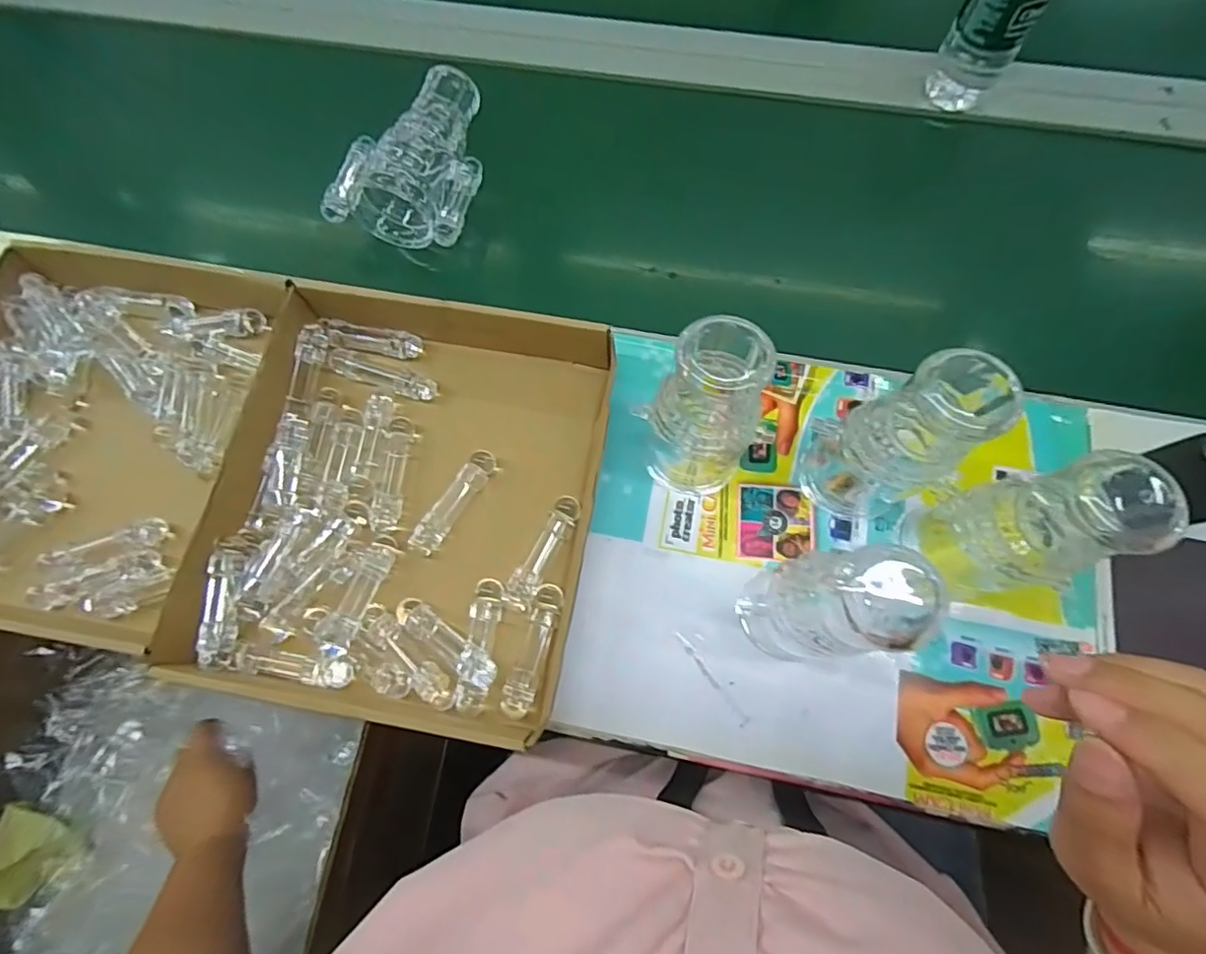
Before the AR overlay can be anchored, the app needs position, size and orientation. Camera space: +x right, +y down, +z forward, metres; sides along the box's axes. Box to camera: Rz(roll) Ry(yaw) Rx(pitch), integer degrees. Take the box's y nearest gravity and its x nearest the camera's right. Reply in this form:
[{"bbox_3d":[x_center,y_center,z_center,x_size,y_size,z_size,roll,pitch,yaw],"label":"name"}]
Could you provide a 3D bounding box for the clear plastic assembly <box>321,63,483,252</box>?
[{"bbox_3d":[-0.172,-0.313,0.543,0.128,0.057,0.182,16,75,7],"label":"clear plastic assembly"}]

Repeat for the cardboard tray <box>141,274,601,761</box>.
[{"bbox_3d":[-0.152,0.008,0.449,0.272,0.045,0.343,9,74,5],"label":"cardboard tray"}]

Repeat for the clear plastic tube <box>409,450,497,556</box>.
[{"bbox_3d":[-0.118,0.020,0.454,0.019,0.017,0.091,32,77,11],"label":"clear plastic tube"}]

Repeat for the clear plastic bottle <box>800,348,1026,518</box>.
[{"bbox_3d":[0.193,-0.024,0.380,0.061,0.175,0.078,-41,76,-10],"label":"clear plastic bottle"}]

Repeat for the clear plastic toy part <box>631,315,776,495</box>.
[{"bbox_3d":[0.069,-0.036,0.390,0.063,0.173,0.062,-37,76,-9],"label":"clear plastic toy part"}]

